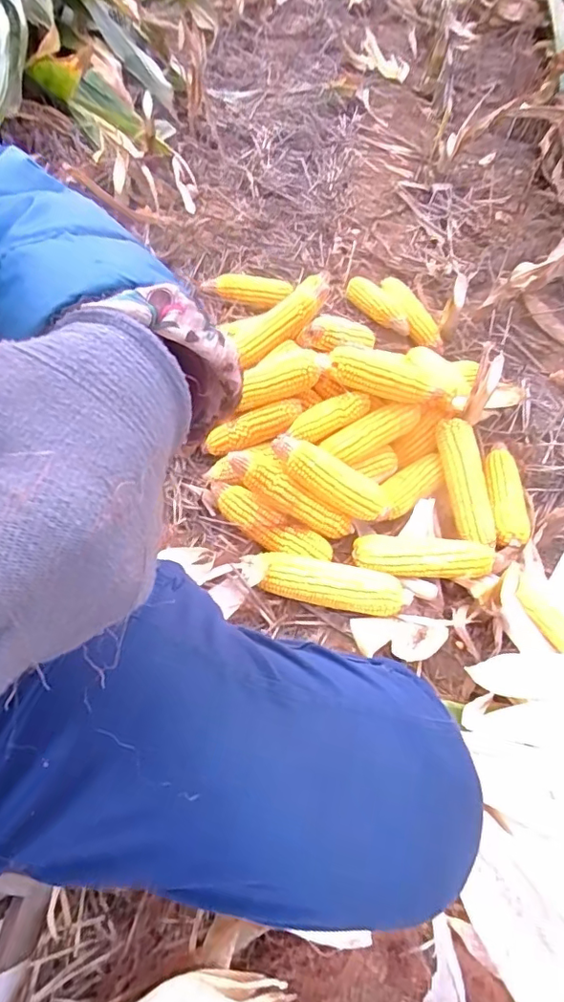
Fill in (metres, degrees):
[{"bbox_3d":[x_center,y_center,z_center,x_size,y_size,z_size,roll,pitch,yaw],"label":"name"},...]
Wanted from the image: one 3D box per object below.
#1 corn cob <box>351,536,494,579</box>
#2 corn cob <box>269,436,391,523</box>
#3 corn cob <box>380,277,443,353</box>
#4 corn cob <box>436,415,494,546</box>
[{"bbox_3d":[0.196,0.078,0.740,0.192,0.044,0.053,5,55,-6],"label":"corn cob"},{"bbox_3d":[0.067,-0.031,0.723,0.183,0.046,0.052,32,56,-11],"label":"corn cob"},{"bbox_3d":[0.253,-0.379,1.075,0.055,0.044,0.220,-20,61,-21],"label":"corn cob"},{"bbox_3d":[0.280,-0.031,0.807,0.065,0.045,0.196,-13,86,-12],"label":"corn cob"}]

